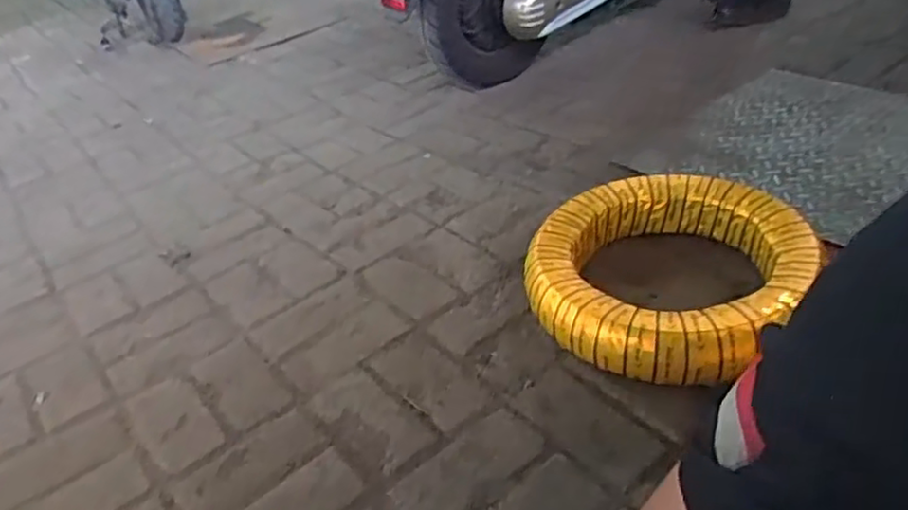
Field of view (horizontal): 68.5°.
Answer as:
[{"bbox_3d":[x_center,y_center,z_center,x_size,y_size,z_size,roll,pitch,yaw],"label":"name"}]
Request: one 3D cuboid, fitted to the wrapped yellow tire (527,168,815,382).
[{"bbox_3d":[0.321,0.017,1.011,0.383,0.101,0.390,-31,40,-29],"label":"wrapped yellow tire"}]

